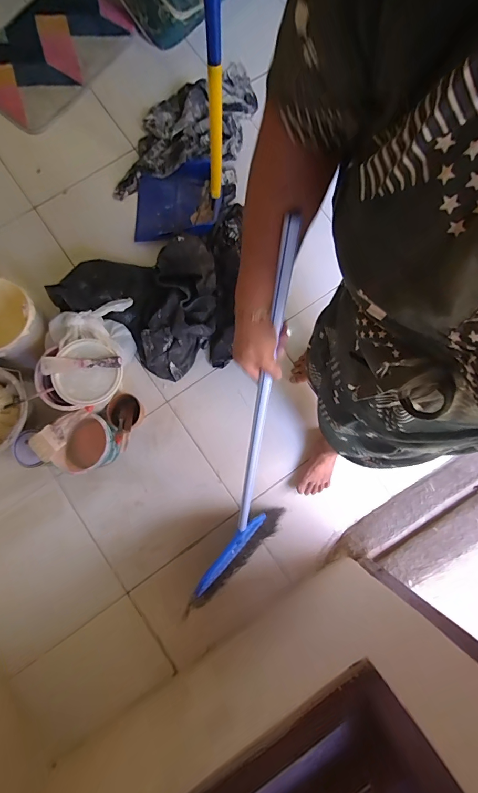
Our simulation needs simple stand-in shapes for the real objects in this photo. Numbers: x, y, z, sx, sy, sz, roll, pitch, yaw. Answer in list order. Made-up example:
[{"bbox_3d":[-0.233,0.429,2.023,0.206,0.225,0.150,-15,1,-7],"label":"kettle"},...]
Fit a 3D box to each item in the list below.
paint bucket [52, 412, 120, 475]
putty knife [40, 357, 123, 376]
[{"bbox_3d":[-0.422,0.145,1.042,0.172,0.135,0.138,-33,82,-6],"label":"paint bucket"},{"bbox_3d":[-0.407,-0.083,0.954,0.197,0.021,0.046,-4,80,-1],"label":"putty knife"}]

